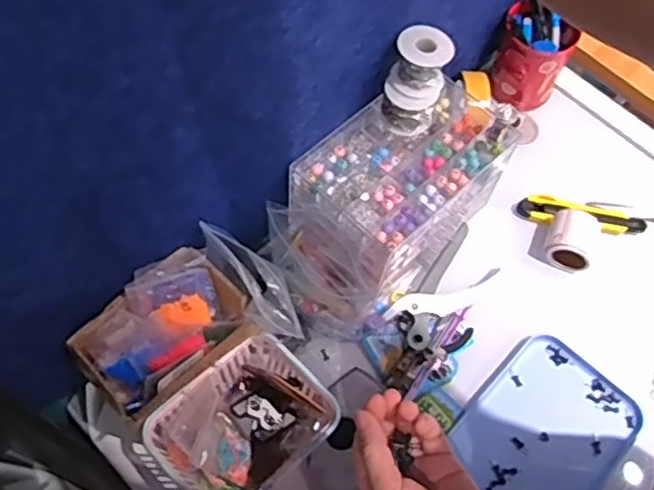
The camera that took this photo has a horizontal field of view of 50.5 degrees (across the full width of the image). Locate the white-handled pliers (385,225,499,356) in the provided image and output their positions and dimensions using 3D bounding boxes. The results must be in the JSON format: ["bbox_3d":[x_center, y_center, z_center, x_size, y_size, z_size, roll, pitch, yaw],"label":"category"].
[{"bbox_3d":[0.140,0.058,0.785,0.084,0.041,0.161,38,67,15],"label":"white-handled pliers"}]

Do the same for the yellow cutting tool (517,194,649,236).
[{"bbox_3d":[0.315,-0.039,0.855,0.151,0.019,0.041,11,63,2],"label":"yellow cutting tool"}]

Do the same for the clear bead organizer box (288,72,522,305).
[{"bbox_3d":[0.081,-0.063,0.789,0.162,0.151,0.211,39,67,15],"label":"clear bead organizer box"}]

